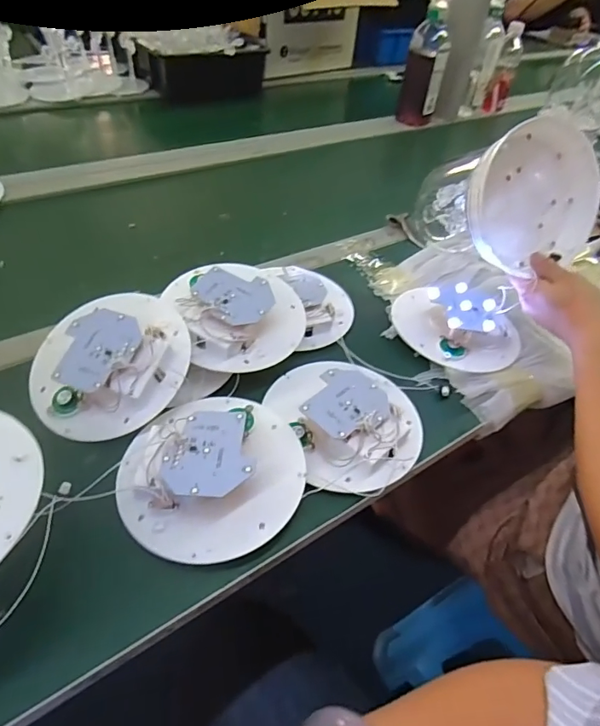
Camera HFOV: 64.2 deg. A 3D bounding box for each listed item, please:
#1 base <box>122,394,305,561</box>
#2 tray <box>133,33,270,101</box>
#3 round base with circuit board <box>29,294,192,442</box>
[{"bbox_3d":[-0.072,0.081,0.396,0.147,0.034,0.149,3,45,-3],"label":"base"},{"bbox_3d":[-0.217,-0.645,1.067,0.275,0.101,0.135,-10,47,-16],"label":"tray"},{"bbox_3d":[-0.173,-0.004,0.440,0.137,0.034,0.137,-1,66,3],"label":"round base with circuit board"}]

